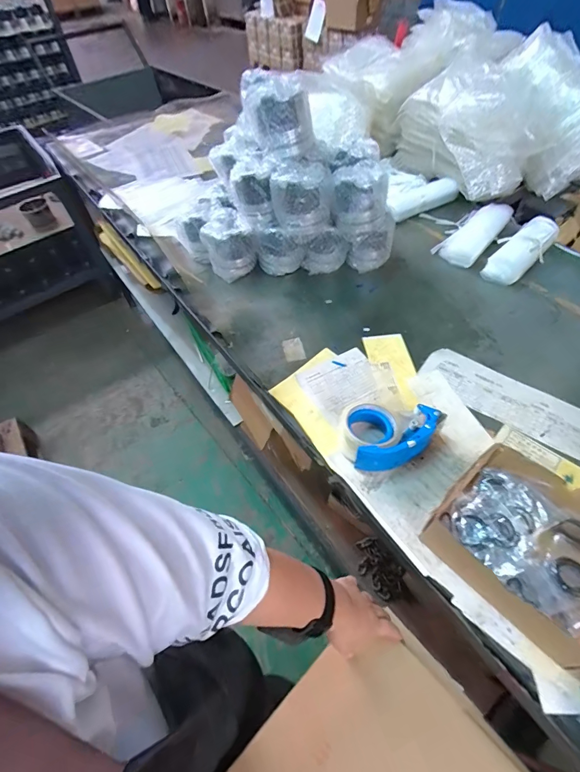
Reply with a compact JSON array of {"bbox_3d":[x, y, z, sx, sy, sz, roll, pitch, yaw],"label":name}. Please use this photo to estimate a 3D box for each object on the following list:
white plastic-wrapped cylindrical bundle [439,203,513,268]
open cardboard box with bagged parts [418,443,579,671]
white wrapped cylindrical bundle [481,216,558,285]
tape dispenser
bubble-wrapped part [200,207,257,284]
[{"bbox_3d":[0.471,-0.381,0.909,0.093,0.050,0.251,37,63,26],"label":"white plastic-wrapped cylindrical bundle"},{"bbox_3d":[0.315,0.198,0.459,0.187,0.098,0.222,-40,61,-23],"label":"open cardboard box with bagged parts"},{"bbox_3d":[0.539,-0.315,0.847,0.226,0.061,0.090,-39,61,-23],"label":"white wrapped cylindrical bundle"},{"bbox_3d":[0.157,0.069,0.586,0.153,0.065,0.107,-23,56,-13],"label":"tape dispenser"},{"bbox_3d":[-0.145,-0.330,0.869,0.112,0.115,0.111,-17,55,-9],"label":"bubble-wrapped part"}]

